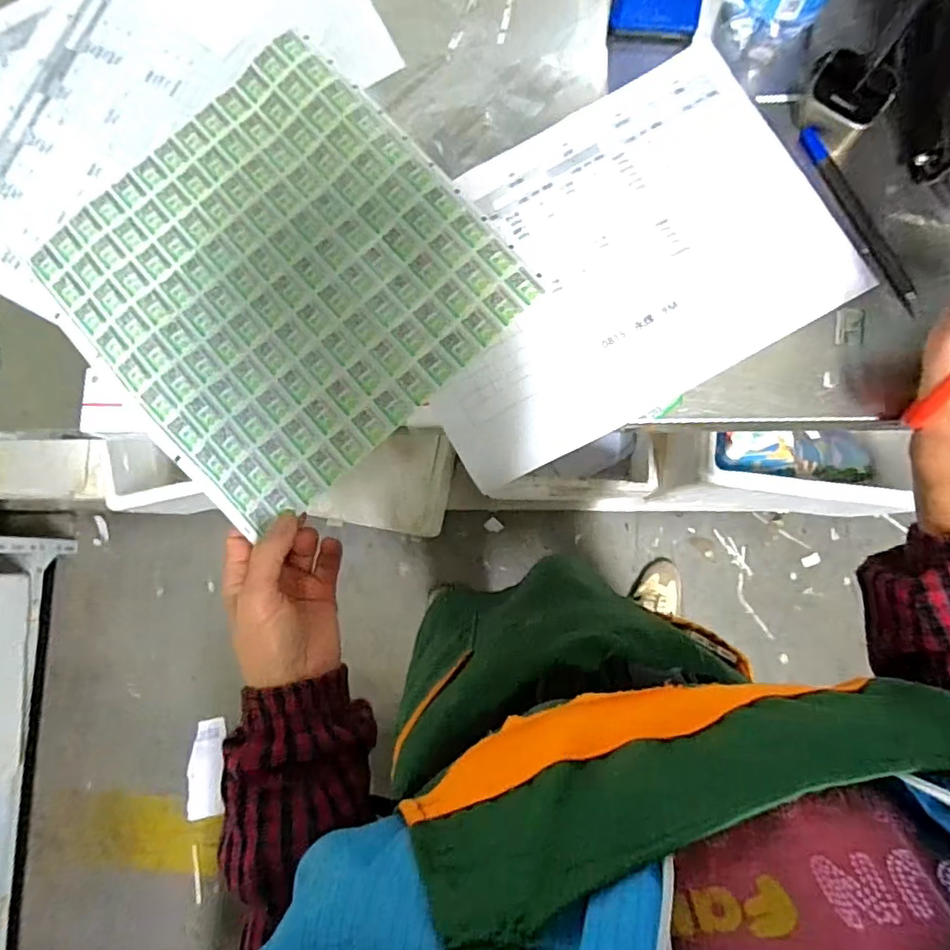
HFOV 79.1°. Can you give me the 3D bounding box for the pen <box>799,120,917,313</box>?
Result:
[{"bbox_3d":[0.258,-0.174,0.389,0.017,0.007,0.144,-22,82,0],"label":"pen"}]

